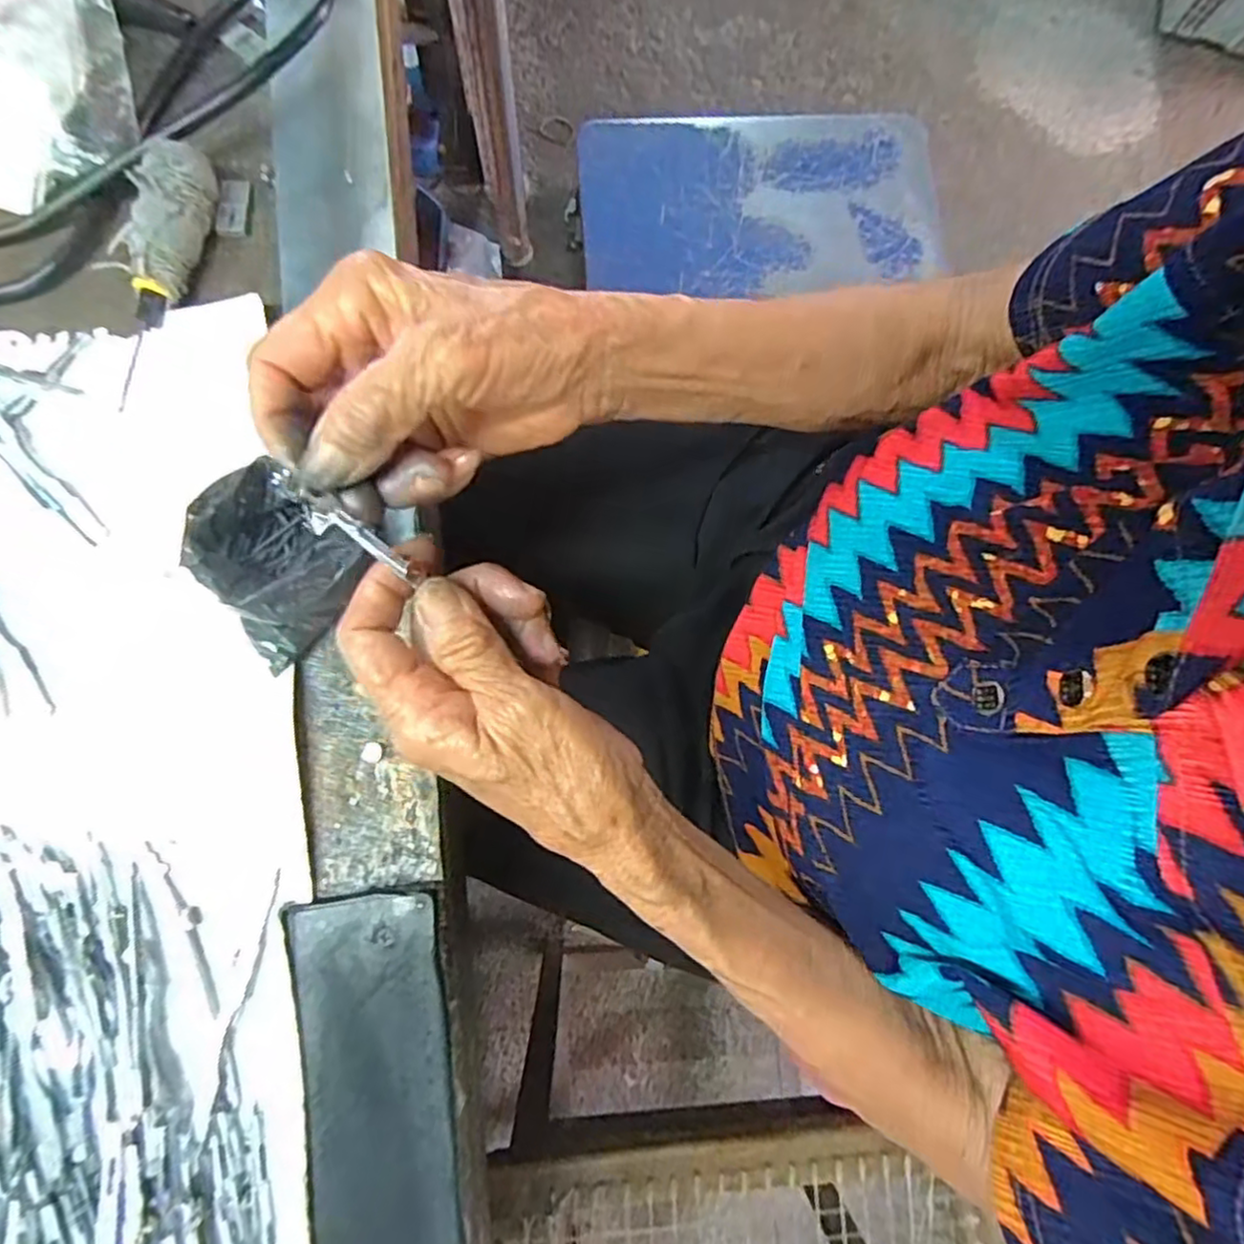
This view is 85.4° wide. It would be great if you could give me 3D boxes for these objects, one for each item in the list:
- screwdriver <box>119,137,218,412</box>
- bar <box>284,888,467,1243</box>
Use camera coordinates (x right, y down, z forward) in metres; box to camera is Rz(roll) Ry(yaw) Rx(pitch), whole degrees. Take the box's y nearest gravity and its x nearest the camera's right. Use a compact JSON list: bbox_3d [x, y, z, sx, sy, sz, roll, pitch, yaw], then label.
[{"bbox_3d":[-0.212,-0.158,0.304,0.027,0.021,0.111,15,92,1],"label":"screwdriver"},{"bbox_3d":[-0.086,0.212,0.249,0.054,0.015,0.210,-9,79,-3],"label":"bar"}]

